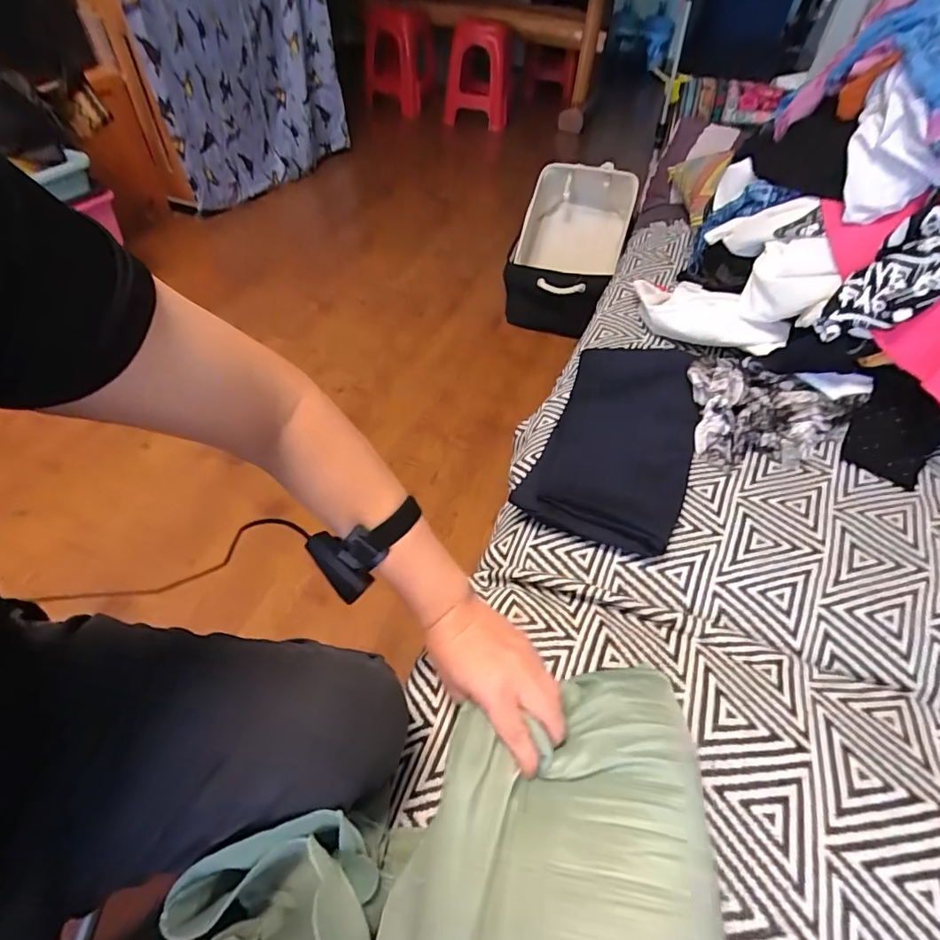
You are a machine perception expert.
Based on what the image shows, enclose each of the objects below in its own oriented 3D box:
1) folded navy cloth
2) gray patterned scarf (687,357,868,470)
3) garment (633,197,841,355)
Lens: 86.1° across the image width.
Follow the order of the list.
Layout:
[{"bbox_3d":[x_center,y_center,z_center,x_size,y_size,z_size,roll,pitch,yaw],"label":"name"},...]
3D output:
[{"bbox_3d":[0.222,-0.065,0.713,0.197,0.048,0.366,23,64,12],"label":"folded navy cloth"},{"bbox_3d":[0.448,-0.094,0.743,0.255,0.099,0.170,-6,49,-9],"label":"gray patterned scarf"},{"bbox_3d":[0.443,-0.336,0.862,0.280,0.207,0.201,25,51,17],"label":"garment"}]

